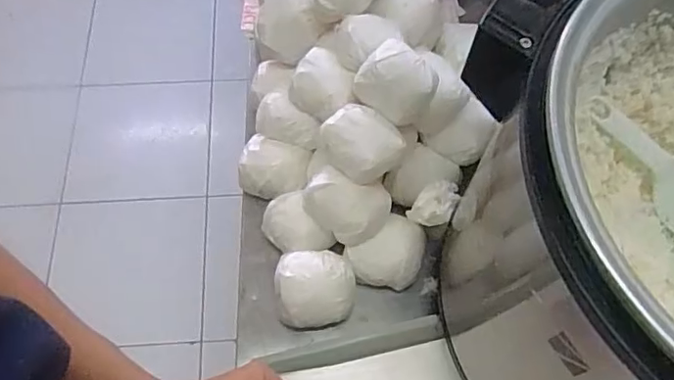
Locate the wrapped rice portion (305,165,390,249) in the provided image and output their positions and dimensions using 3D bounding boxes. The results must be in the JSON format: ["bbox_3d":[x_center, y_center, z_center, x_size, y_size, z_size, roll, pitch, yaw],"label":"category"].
[{"bbox_3d":[0.008,0.014,0.602,0.085,0.048,0.068,24,107,-7],"label":"wrapped rice portion"}]

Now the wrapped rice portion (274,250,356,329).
[{"bbox_3d":[-0.022,0.098,0.576,0.078,0.054,0.070,-3,64,-3],"label":"wrapped rice portion"}]

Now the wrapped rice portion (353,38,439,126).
[{"bbox_3d":[0.057,-0.103,0.580,0.063,0.062,0.064,-37,70,-18],"label":"wrapped rice portion"}]

